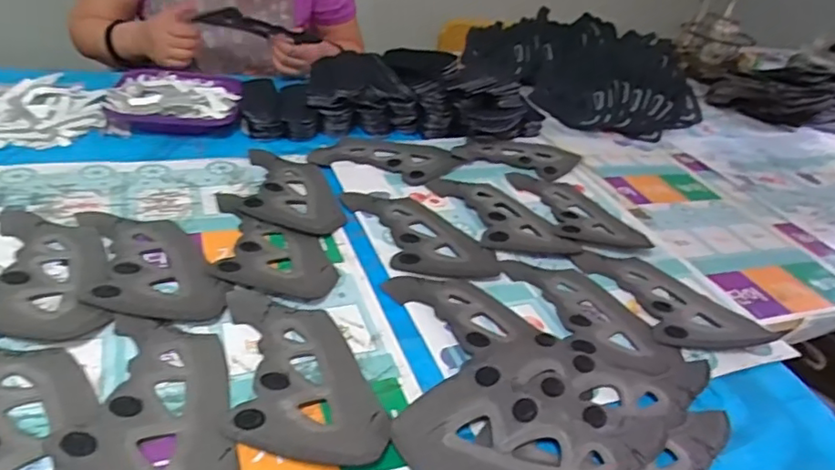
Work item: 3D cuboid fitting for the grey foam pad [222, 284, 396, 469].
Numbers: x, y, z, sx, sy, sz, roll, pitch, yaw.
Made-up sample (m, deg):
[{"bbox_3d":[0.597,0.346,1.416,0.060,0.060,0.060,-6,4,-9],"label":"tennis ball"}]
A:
[{"bbox_3d":[-0.097,0.113,0.506,0.120,0.014,0.189,-1,33,-13],"label":"grey foam pad"}]

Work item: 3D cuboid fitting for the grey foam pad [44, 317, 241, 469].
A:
[{"bbox_3d":[-0.204,0.131,0.452,0.115,0.015,0.200,-6,35,-20],"label":"grey foam pad"}]

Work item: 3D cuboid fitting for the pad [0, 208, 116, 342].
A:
[{"bbox_3d":[-0.361,0.029,0.570,0.112,0.008,0.218,-9,36,-25],"label":"pad"}]

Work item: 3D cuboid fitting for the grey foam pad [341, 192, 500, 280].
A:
[{"bbox_3d":[0.004,-0.008,0.715,0.122,0.004,0.195,-10,36,-25],"label":"grey foam pad"}]

